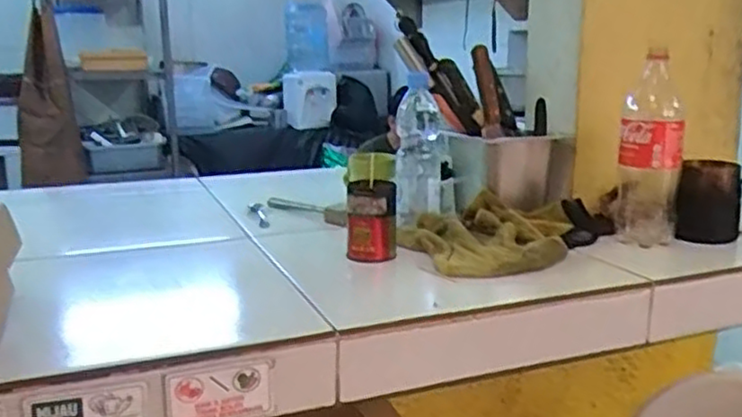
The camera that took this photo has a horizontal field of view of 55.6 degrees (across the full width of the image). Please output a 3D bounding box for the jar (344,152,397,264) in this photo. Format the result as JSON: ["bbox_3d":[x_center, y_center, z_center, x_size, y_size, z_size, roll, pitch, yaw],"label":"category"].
[{"bbox_3d":[0.001,-0.002,0.936,0.066,0.137,0.057,0,12,3],"label":"jar"}]

